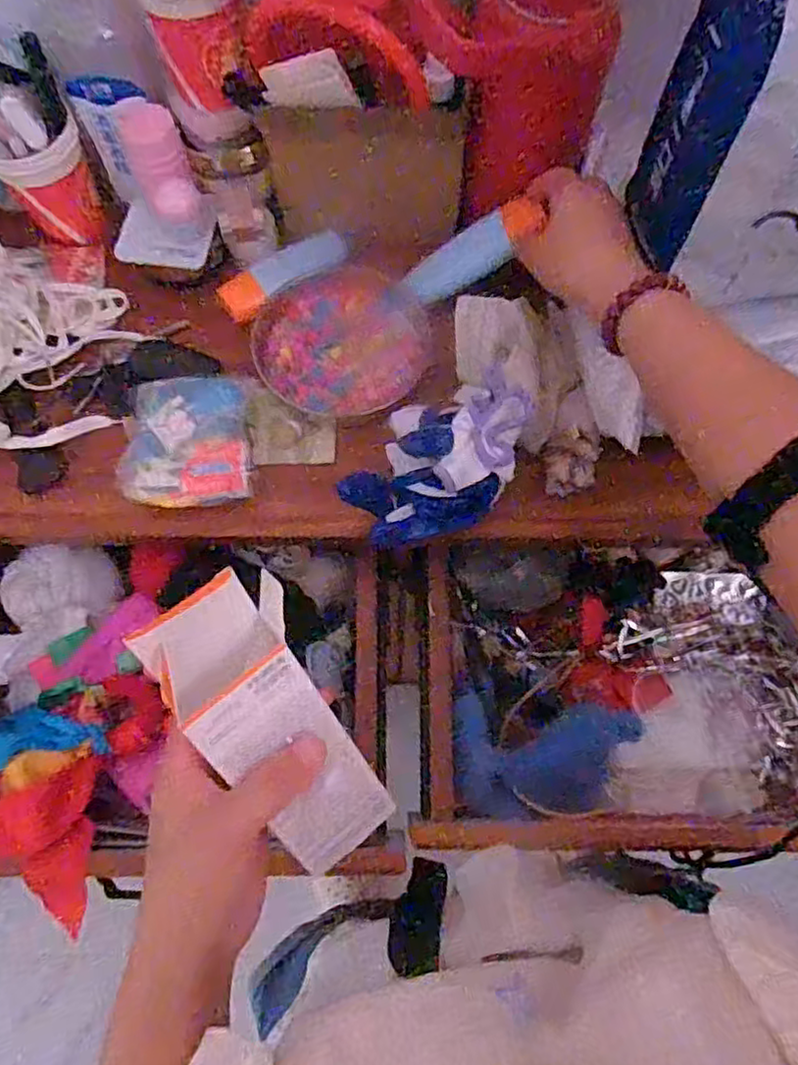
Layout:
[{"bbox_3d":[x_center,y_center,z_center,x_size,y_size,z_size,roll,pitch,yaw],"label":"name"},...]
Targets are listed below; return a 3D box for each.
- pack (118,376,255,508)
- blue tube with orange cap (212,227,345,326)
[{"bbox_3d":[-0.155,-0.067,0.500,0.096,0.032,0.097,2,70,1],"label":"pack"},{"bbox_3d":[-0.094,-0.212,0.548,0.105,0.024,0.032,-33,73,-11],"label":"blue tube with orange cap"}]

